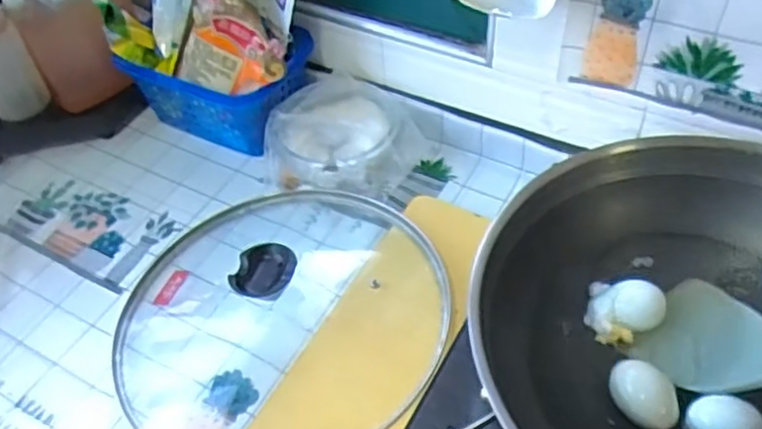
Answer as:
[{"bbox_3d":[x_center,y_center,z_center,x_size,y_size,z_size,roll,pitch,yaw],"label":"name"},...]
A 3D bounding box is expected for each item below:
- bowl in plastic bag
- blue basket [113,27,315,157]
[{"bbox_3d":[-0.046,-0.079,0.789,0.150,0.072,0.146,-3,49,3],"label":"bowl in plastic bag"},{"bbox_3d":[-0.196,-0.156,0.847,0.222,0.107,0.117,11,52,15],"label":"blue basket"}]

